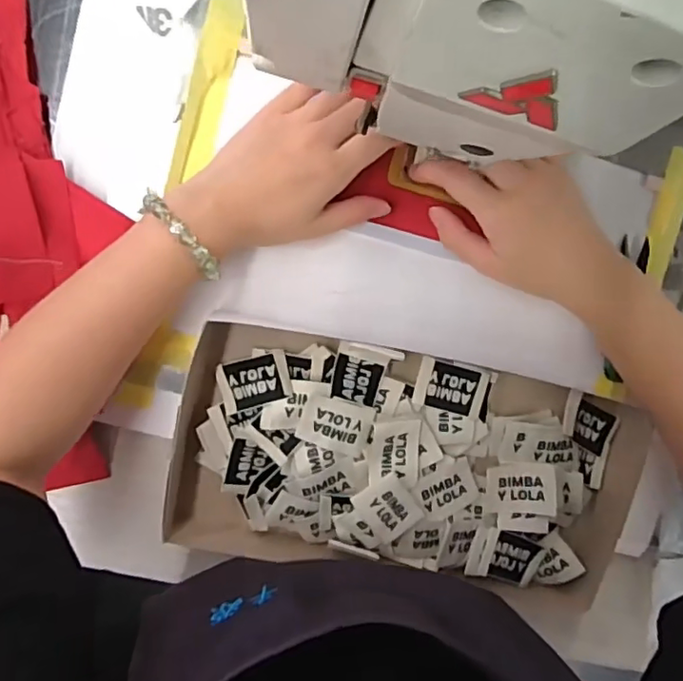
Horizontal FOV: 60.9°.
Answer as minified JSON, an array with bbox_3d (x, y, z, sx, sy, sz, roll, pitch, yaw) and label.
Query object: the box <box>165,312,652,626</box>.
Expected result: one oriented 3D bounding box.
[{"bbox_3d":[0.051,0.091,0.404,0.319,0.038,0.161,13,94,-8],"label":"box"}]

